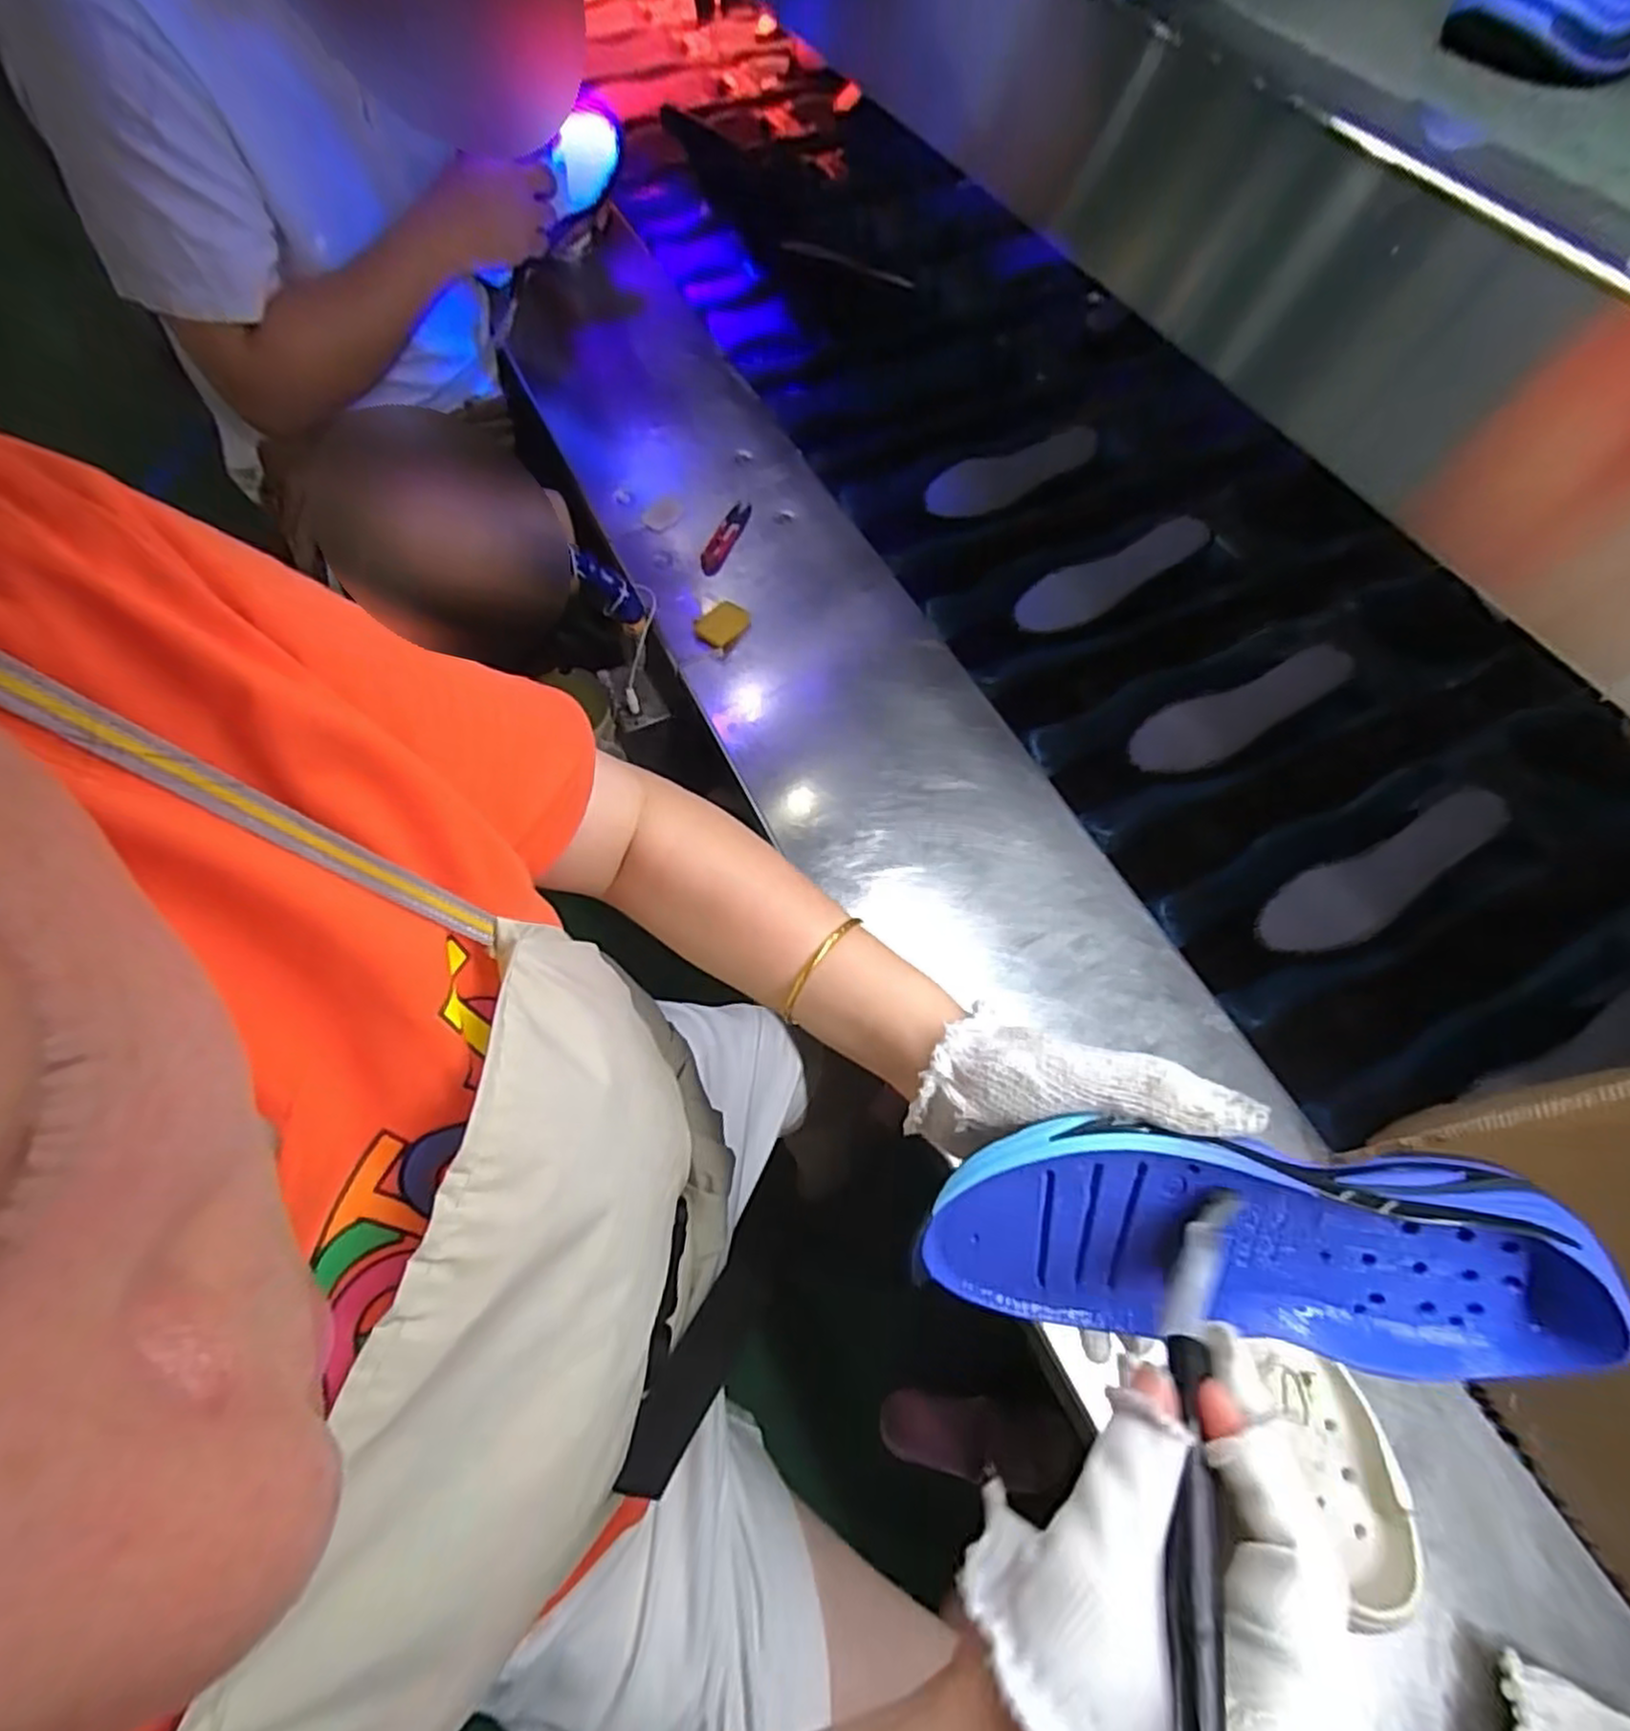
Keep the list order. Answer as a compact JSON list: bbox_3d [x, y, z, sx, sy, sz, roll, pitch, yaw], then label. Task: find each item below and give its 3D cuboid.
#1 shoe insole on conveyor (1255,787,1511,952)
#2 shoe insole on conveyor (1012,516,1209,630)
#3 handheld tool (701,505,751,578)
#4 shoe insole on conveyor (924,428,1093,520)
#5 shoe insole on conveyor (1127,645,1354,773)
[{"bbox_3d":[0.454,0.008,0.606,0.194,0.016,0.060,-36,67,13],"label":"shoe insole on conveyor"},{"bbox_3d":[0.301,-0.295,0.773,0.198,0.018,0.058,-25,65,9],"label":"shoe insole on conveyor"},{"bbox_3d":[-0.090,-0.338,0.775,0.026,0.013,0.110,21,62,5],"label":"handheld tool"},{"bbox_3d":[0.220,-0.437,0.849,0.195,0.011,0.064,-14,87,2],"label":"shoe insole on conveyor"},{"bbox_3d":[0.390,-0.140,0.697,0.195,0.013,0.062,-25,65,11],"label":"shoe insole on conveyor"}]

